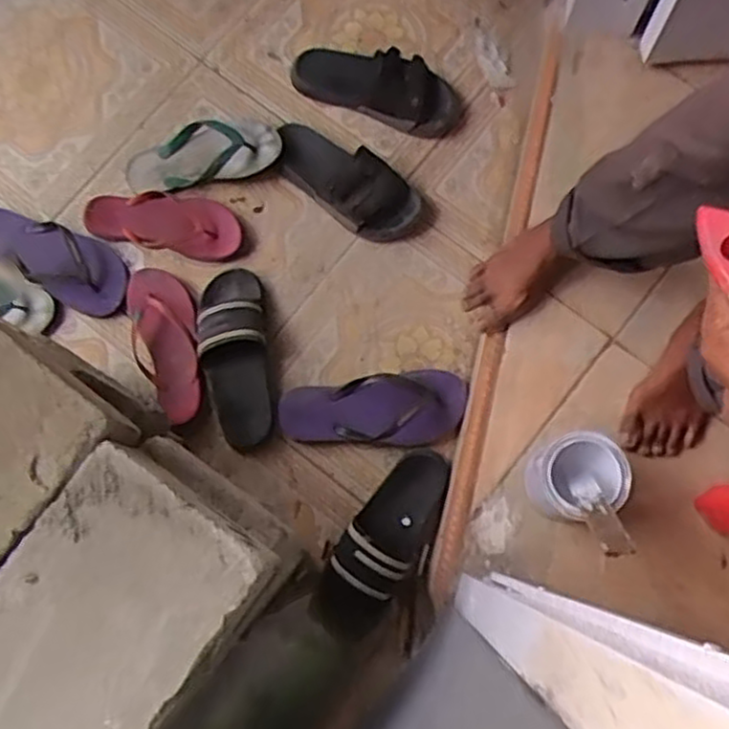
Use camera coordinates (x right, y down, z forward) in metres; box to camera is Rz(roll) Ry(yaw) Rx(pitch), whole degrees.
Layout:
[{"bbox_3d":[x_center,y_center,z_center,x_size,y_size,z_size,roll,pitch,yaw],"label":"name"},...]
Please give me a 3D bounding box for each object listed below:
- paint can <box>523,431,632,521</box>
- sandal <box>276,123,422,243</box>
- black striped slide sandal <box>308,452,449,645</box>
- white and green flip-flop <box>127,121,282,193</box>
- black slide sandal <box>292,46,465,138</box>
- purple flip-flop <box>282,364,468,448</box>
[{"bbox_3d":[0.268,0.142,0.960,0.109,0.122,0.100,0,78,1],"label":"paint can"},{"bbox_3d":[-0.030,-0.294,1.168,0.260,0.059,0.116,42,82,9],"label":"sandal"},{"bbox_3d":[0.025,0.244,1.035,0.099,0.059,0.273,33,80,8],"label":"black striped slide sandal"},{"bbox_3d":[-0.258,-0.332,1.194,0.255,0.057,0.104,-9,77,12],"label":"white and green flip-flop"},{"bbox_3d":[0.018,-0.452,1.197,0.281,0.065,0.104,21,79,5],"label":"black slide sandal"},{"bbox_3d":[0.014,0.067,1.089,0.268,0.041,0.106,-8,78,-1],"label":"purple flip-flop"}]

